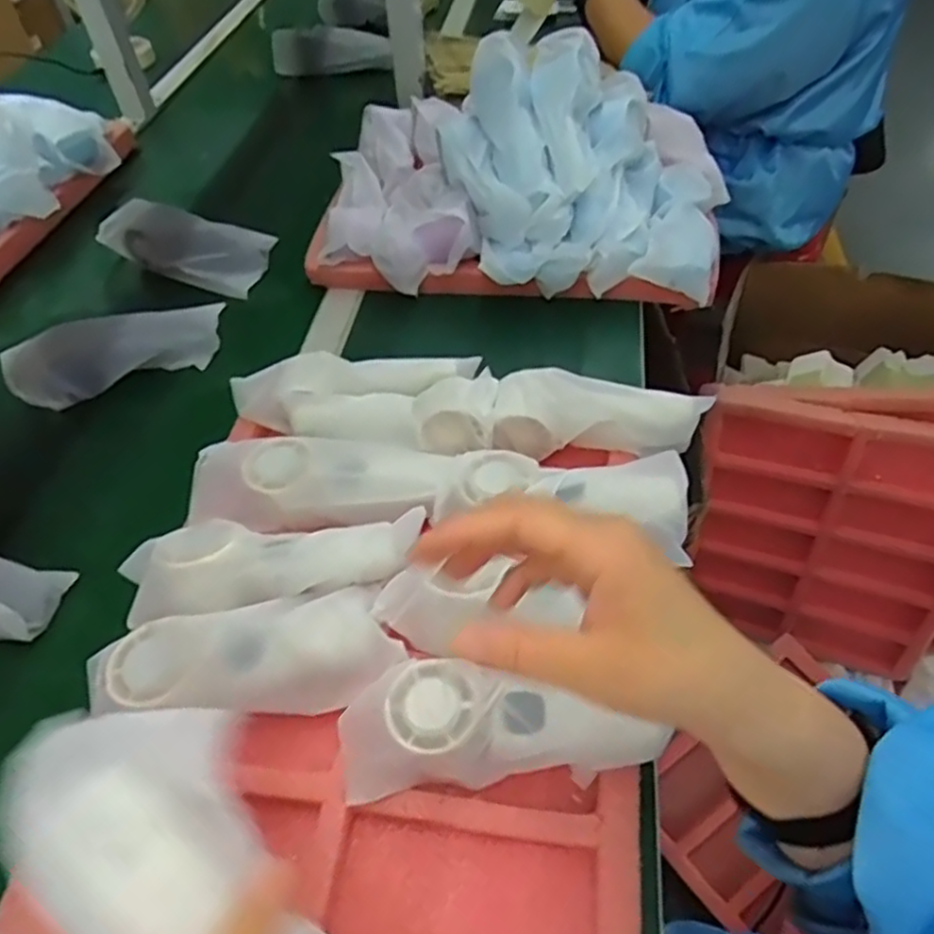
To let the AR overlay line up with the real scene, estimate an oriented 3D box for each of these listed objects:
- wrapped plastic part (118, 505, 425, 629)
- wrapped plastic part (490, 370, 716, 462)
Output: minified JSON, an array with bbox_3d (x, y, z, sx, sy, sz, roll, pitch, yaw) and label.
[{"bbox_3d":[-0.126,0.058,0.460,0.192,0.038,0.063,-15,51,-9],"label":"wrapped plastic part"},{"bbox_3d":[0.100,-0.041,0.538,0.152,0.048,0.054,5,50,8],"label":"wrapped plastic part"}]

